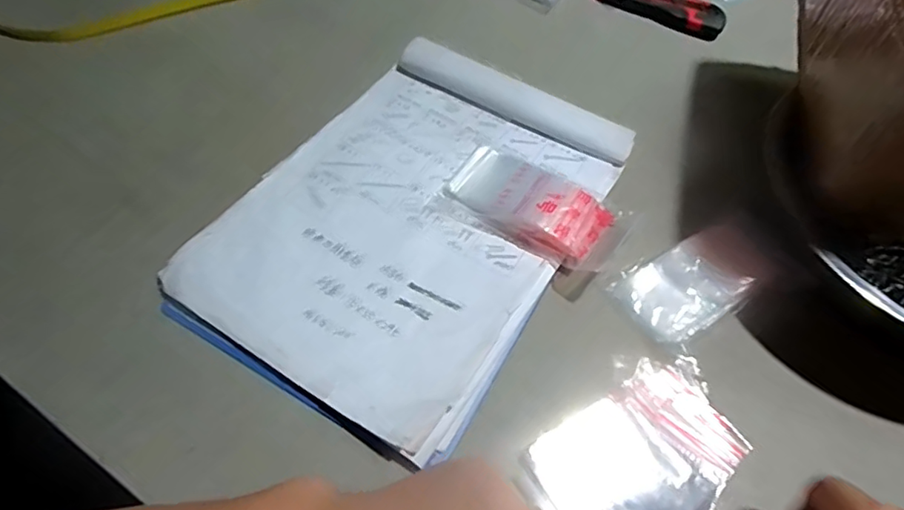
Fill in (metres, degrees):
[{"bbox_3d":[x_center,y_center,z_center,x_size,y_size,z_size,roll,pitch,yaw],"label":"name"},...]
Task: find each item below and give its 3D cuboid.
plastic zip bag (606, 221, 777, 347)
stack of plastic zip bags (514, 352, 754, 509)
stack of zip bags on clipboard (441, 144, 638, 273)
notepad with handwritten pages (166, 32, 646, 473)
[{"bbox_3d":[0.168,0.016,0.391,0.097,0.020,0.060,-25,61,-18],"label":"plastic zip bag"},{"bbox_3d":[0.113,0.117,0.332,0.135,0.008,0.091,-36,65,-23],"label":"stack of plastic zip bags"},{"bbox_3d":[0.061,-0.035,0.415,0.132,0.021,0.064,27,59,14],"label":"stack of zip bags on clipboard"},{"bbox_3d":[-0.023,-0.038,0.414,0.220,0.015,0.315,28,59,15],"label":"notepad with handwritten pages"}]

